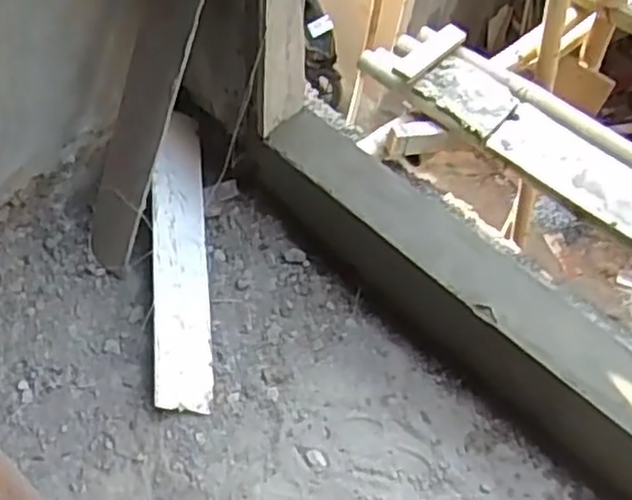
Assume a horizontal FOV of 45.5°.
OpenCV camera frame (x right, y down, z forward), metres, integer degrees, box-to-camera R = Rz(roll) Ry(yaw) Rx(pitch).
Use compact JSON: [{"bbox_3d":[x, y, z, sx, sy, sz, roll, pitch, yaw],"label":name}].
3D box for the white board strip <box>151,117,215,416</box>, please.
[{"bbox_3d":[-0.263,0.001,1.445,0.126,0.020,0.594,15,60,-43],"label":"white board strip"}]

